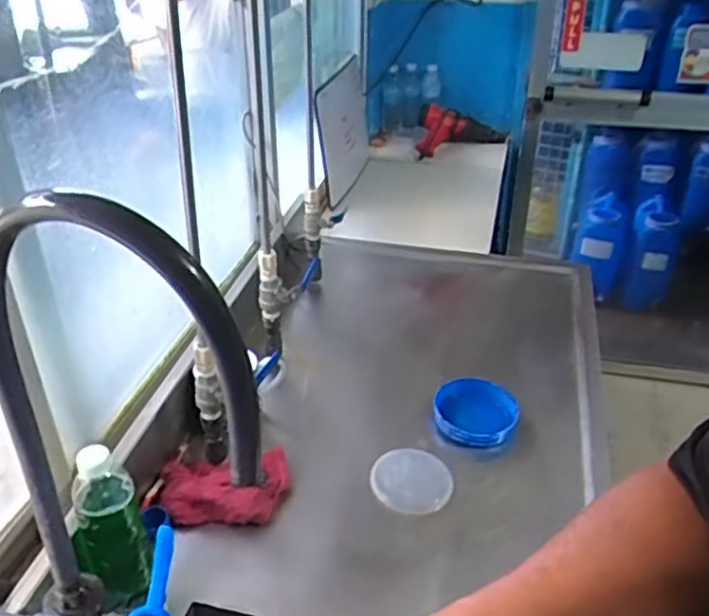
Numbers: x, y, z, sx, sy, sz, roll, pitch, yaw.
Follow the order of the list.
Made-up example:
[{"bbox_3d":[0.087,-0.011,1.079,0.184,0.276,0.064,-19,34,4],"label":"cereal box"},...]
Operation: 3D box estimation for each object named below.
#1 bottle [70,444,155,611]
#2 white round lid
[{"bbox_3d":[-0.259,0.232,0.739,0.075,0.186,0.058,-26,41,-34],"label":"bottle"},{"bbox_3d":[0.078,0.229,0.936,0.107,0.018,0.100,0,33,0],"label":"white round lid"}]

